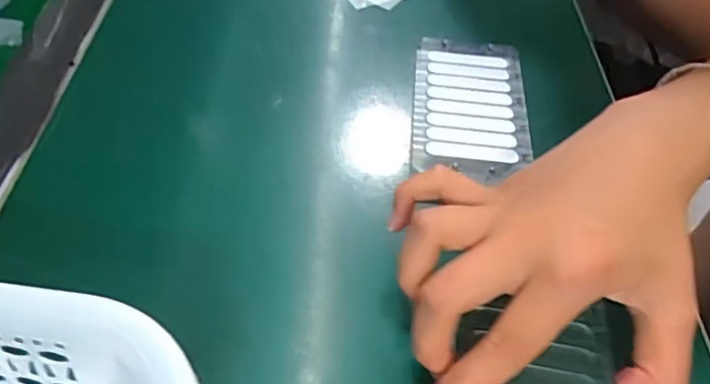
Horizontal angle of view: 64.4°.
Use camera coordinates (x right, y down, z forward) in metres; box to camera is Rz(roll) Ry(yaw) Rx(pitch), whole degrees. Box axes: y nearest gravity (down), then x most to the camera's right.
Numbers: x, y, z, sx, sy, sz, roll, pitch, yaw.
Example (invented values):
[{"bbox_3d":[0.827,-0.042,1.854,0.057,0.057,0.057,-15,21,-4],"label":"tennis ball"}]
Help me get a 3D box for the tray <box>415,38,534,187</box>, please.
[{"bbox_3d":[0.070,-0.055,0.343,0.067,0.008,0.113,5,50,1],"label":"tray"}]

